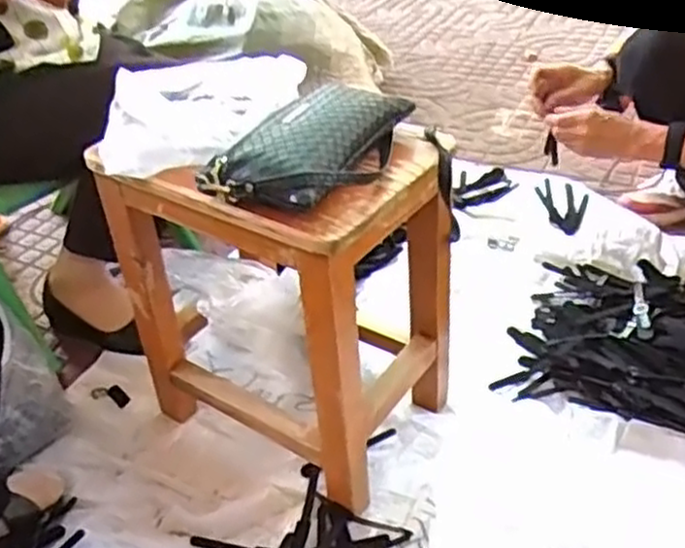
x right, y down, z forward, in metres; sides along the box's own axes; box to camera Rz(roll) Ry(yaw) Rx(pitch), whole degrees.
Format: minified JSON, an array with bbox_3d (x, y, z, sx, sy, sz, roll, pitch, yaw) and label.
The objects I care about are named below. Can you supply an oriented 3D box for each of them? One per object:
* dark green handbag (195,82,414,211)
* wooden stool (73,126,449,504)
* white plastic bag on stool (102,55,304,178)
[{"bbox_3d":[-0.022,-0.119,0.707,0.111,0.052,0.218,22,47,30],"label":"dark green handbag"},{"bbox_3d":[-0.062,0.025,0.875,0.320,0.382,0.215,21,46,29],"label":"wooden stool"},{"bbox_3d":[-0.156,-0.174,0.797,0.194,0.042,0.221,14,43,22],"label":"white plastic bag on stool"}]

